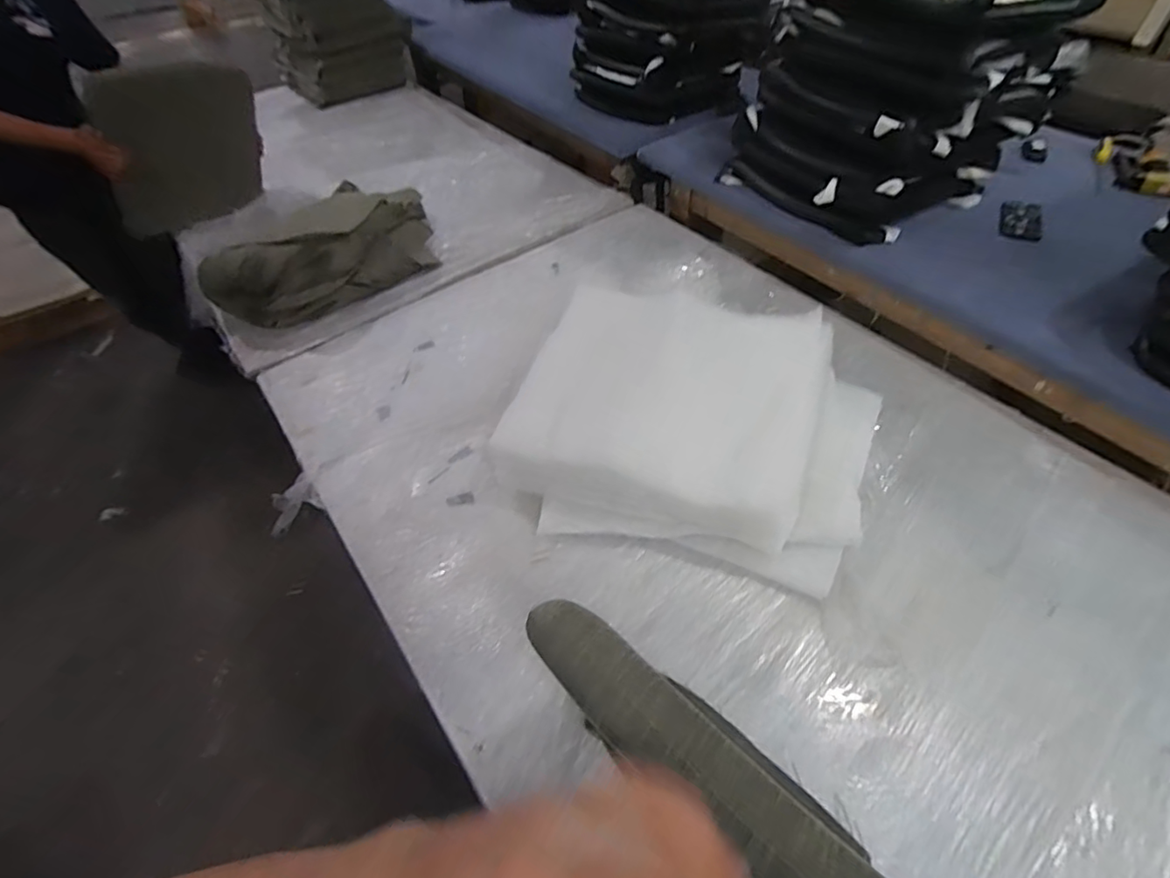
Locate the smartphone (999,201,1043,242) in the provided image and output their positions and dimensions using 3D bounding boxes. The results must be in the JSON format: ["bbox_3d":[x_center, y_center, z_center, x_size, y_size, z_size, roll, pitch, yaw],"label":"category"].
[{"bbox_3d":[1.040,-0.525,1.303,0.084,0.006,0.167,20,54,19],"label":"smartphone"}]

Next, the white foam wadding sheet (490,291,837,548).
[{"bbox_3d":[0.162,-0.099,1.028,0.529,0.111,0.536,16,55,16],"label":"white foam wadding sheet"}]

